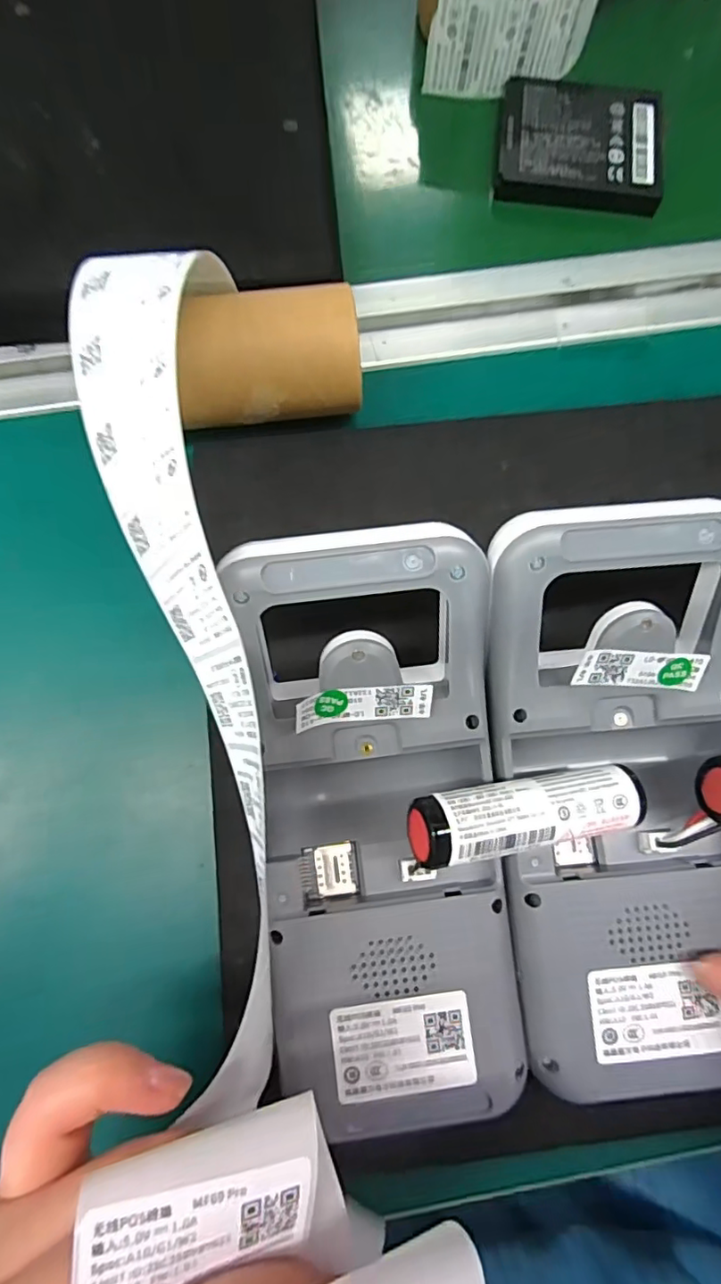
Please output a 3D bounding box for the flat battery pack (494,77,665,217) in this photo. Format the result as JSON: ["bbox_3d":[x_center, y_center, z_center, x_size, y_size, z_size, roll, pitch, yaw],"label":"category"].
[{"bbox_3d":[0.100,-0.229,0.259,0.073,0.010,0.064,6,78,1],"label":"flat battery pack"}]

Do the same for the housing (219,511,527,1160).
[{"bbox_3d":[0.006,0.053,0.166,0.072,0.036,0.166,-5,94,-1],"label":"housing"}]

